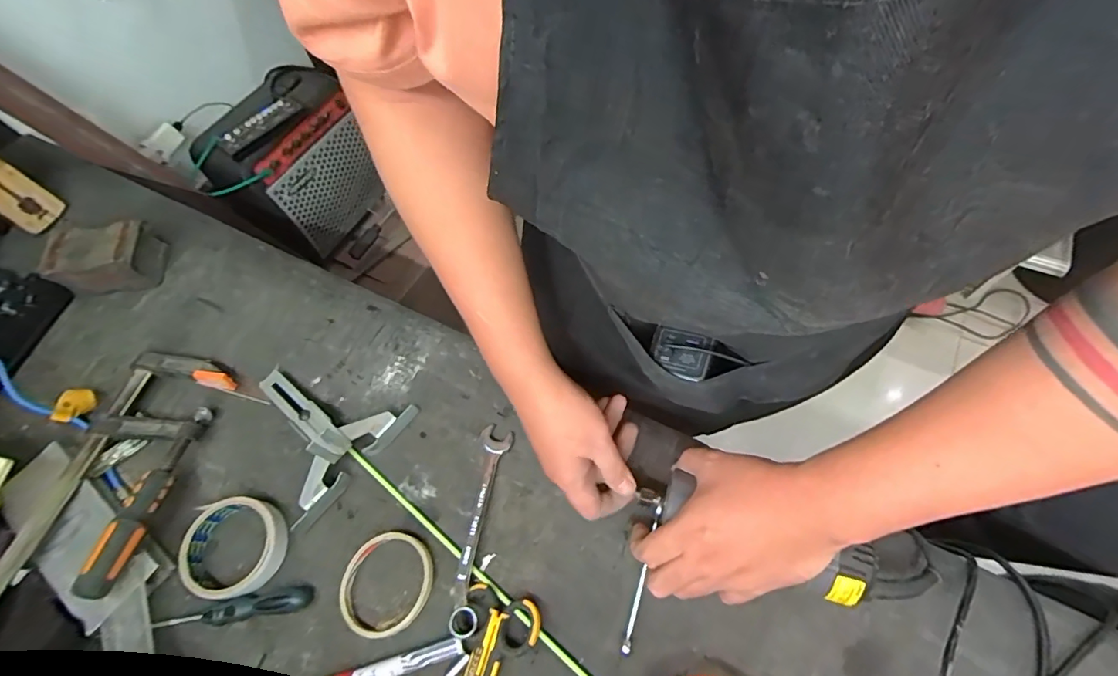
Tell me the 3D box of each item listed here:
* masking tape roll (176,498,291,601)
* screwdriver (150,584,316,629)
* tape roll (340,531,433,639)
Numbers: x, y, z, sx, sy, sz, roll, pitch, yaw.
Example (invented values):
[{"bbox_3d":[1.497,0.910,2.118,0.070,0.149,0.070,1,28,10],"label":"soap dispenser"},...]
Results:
[{"bbox_3d":[-0.315,0.200,0.490,0.092,0.021,0.088,-1,62,3],"label":"masking tape roll"},{"bbox_3d":[-0.302,0.252,0.471,0.146,0.017,0.021,-9,62,-2],"label":"screwdriver"},{"bbox_3d":[-0.160,0.227,0.473,0.080,0.014,0.087,-1,62,3],"label":"tape roll"}]

